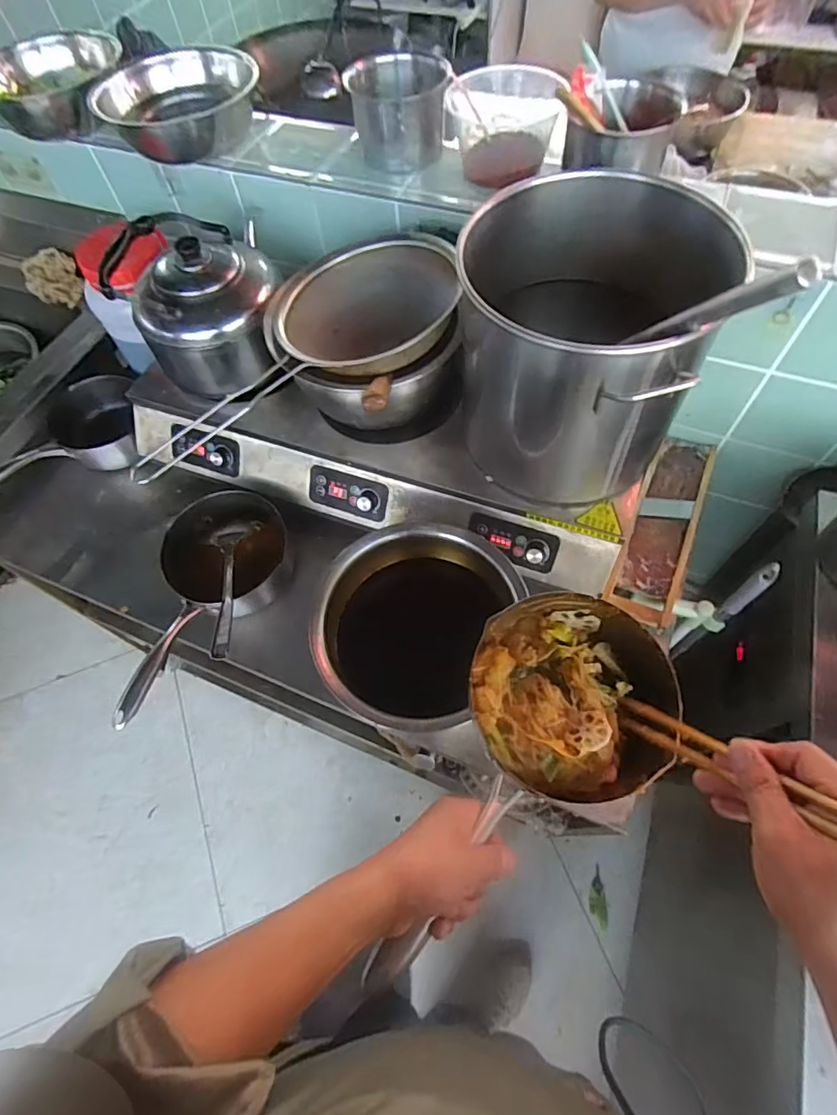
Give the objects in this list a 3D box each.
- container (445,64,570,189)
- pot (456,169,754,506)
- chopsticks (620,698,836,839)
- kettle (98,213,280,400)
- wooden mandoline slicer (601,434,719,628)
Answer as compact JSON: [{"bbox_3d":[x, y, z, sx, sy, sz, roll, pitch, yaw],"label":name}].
[{"bbox_3d":[0.128,-0.647,0.805,0.156,0.101,0.129,9,63,8],"label":"container"},{"bbox_3d":[0.207,-0.264,0.706,0.299,0.304,0.261,39,71,21],"label":"pot"},{"bbox_3d":[0.231,0.154,0.395,0.019,0.286,0.035,-26,95,-10],"label":"chopsticks"},{"bbox_3d":[-0.347,-0.418,0.884,0.241,0.199,0.220,-26,64,-9],"label":"kettle"},{"bbox_3d":[0.410,-0.059,0.890,0.110,0.049,0.395,22,66,15],"label":"wooden mandoline slicer"}]

